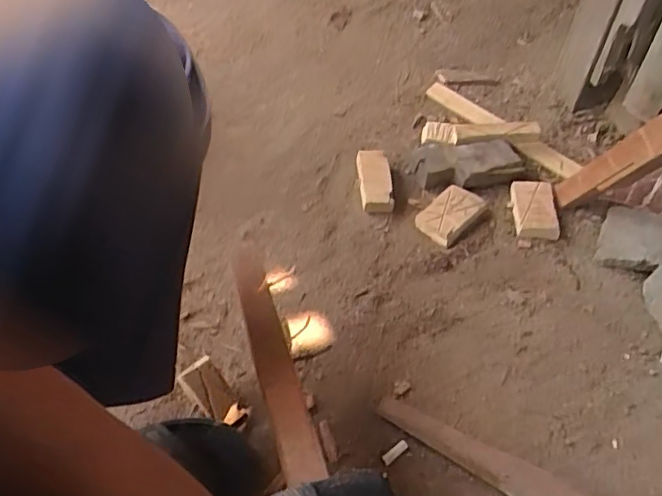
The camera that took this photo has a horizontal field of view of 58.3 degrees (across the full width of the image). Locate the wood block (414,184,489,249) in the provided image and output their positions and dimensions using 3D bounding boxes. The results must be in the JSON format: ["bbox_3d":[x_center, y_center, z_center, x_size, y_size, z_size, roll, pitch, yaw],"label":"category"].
[{"bbox_3d":[0.165,-0.050,0.834,0.057,0.023,0.096,34,56,24],"label":"wood block"}]

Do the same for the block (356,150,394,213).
[{"bbox_3d":[0.063,-0.096,0.863,0.044,0.025,0.111,-1,49,-3],"label":"block"}]

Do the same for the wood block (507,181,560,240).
[{"bbox_3d":[0.287,-0.056,0.839,0.057,0.020,0.096,-2,59,10],"label":"wood block"}]

